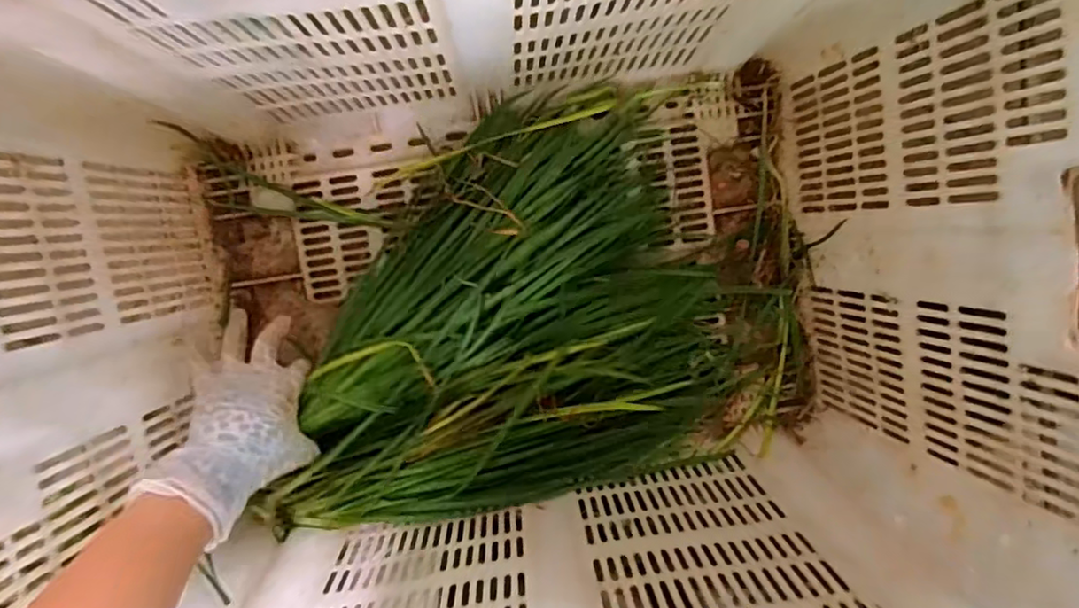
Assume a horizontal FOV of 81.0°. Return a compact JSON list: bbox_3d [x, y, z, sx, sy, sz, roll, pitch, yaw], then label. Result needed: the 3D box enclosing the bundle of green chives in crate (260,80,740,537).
[{"bbox_3d":[-0.043,0.014,0.600,0.438,0.094,0.380,-13,96,-2],"label":"bundle of green chives in crate"}]

